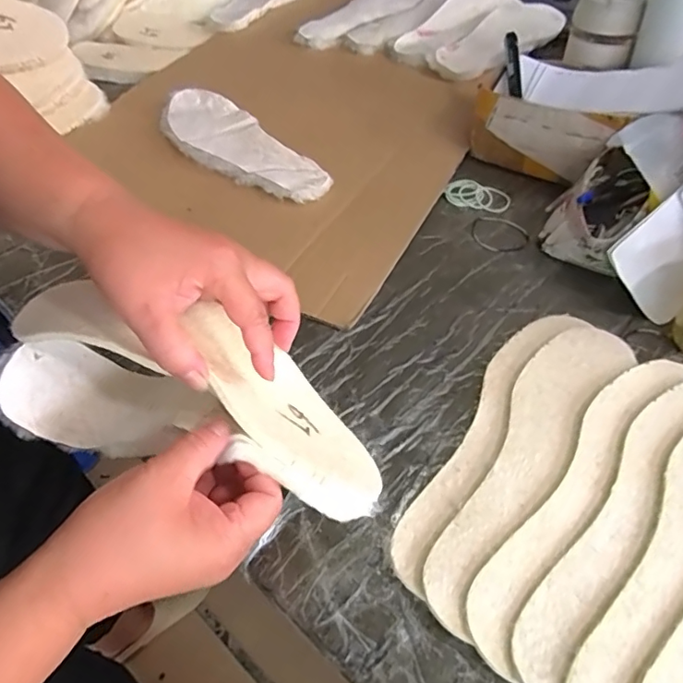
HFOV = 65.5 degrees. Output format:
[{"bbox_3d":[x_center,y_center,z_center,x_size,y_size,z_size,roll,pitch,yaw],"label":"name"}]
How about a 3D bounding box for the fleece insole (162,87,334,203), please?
[{"bbox_3d":[-0.134,-0.245,0.659,0.100,0.019,0.285,-34,58,-22],"label":"fleece insole"}]

